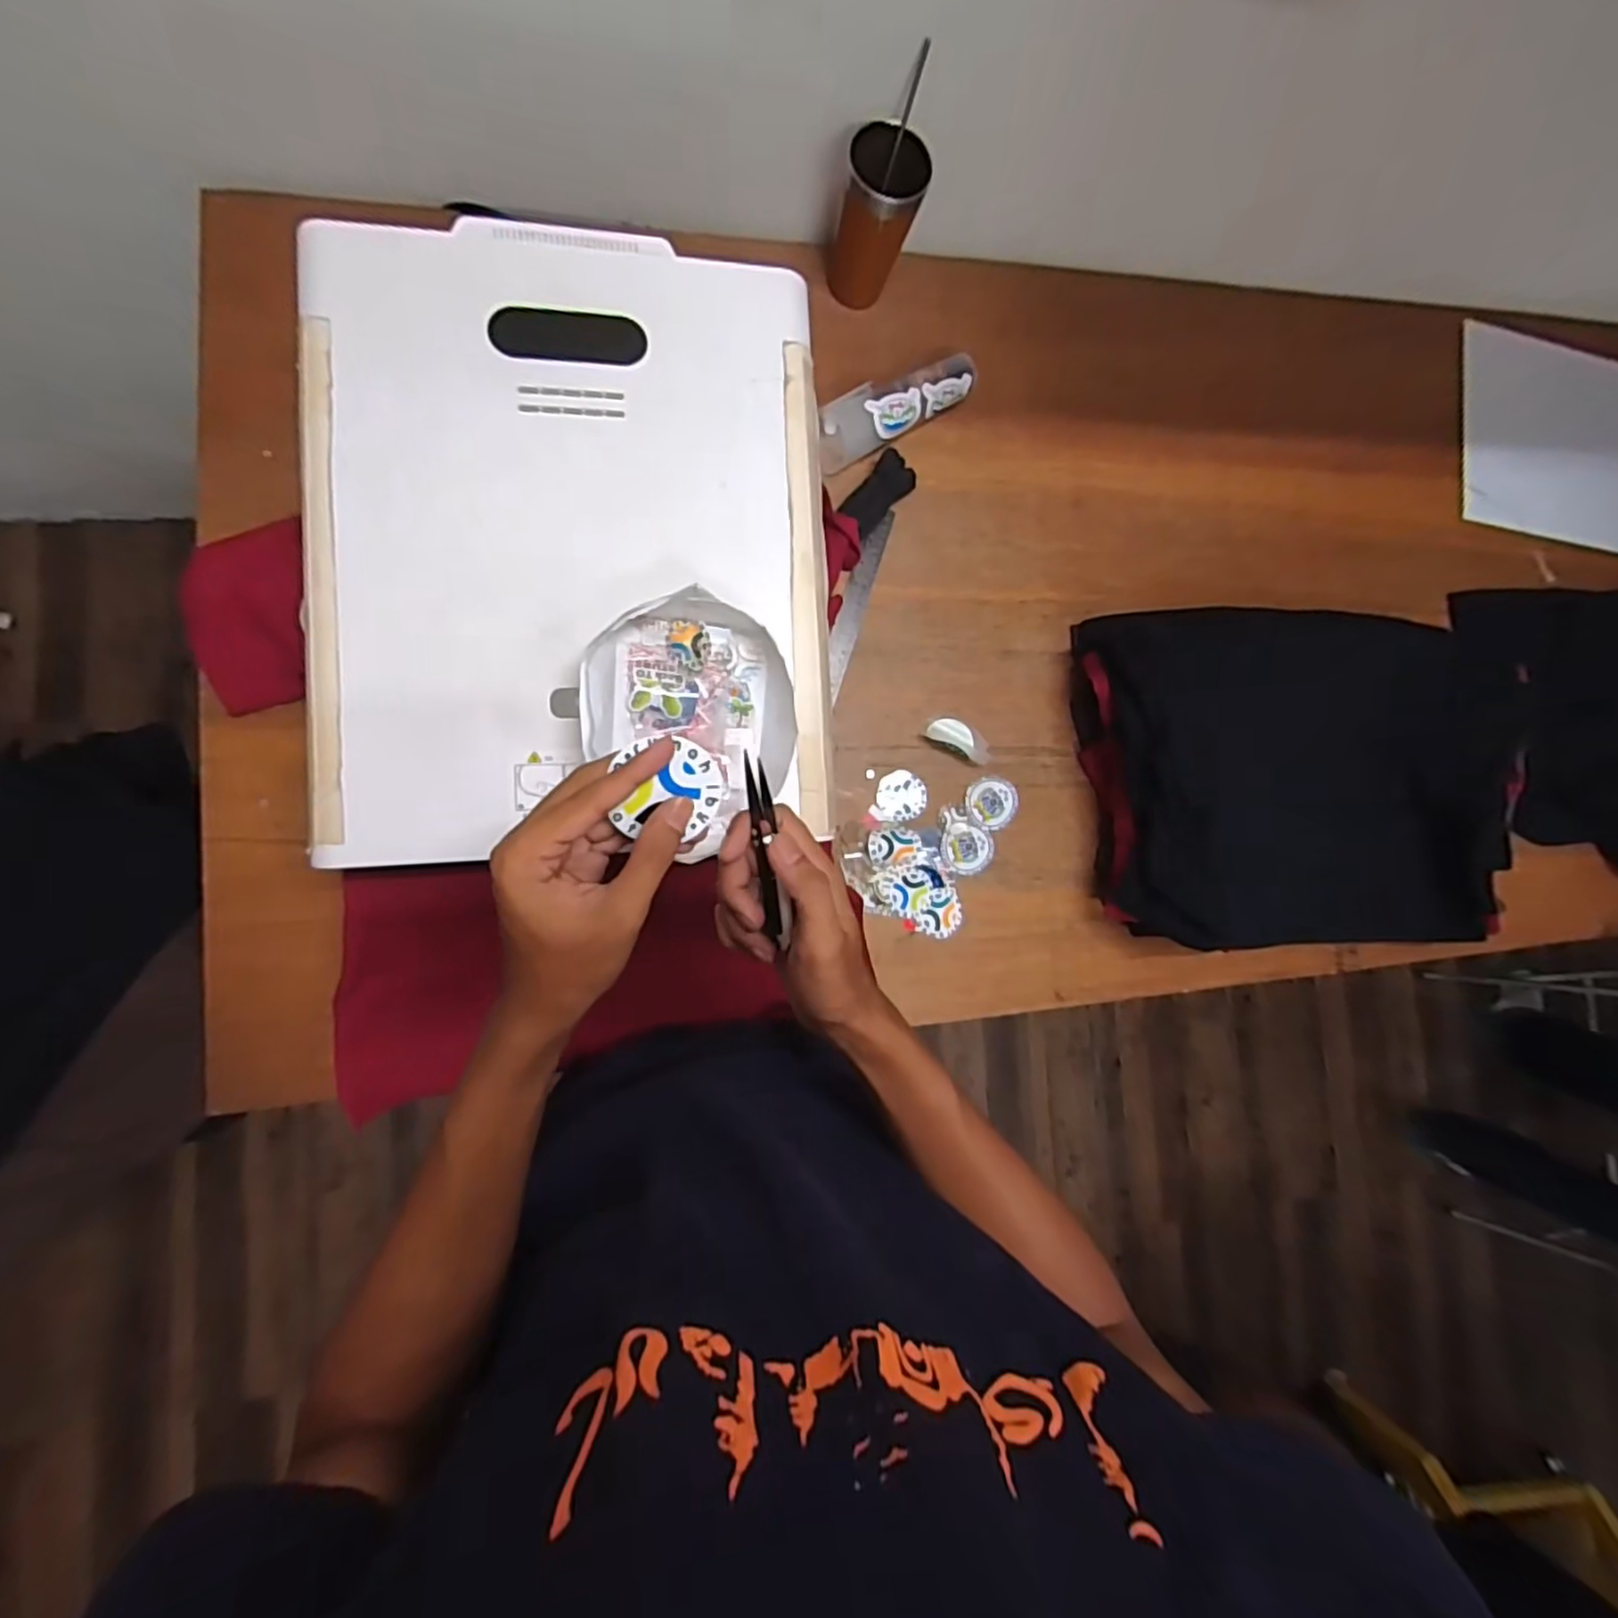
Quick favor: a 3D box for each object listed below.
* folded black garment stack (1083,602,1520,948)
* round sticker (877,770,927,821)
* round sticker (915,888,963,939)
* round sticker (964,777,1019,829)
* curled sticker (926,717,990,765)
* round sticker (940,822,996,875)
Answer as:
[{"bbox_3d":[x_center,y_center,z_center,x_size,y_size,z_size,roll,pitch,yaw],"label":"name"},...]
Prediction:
[{"bbox_3d":[0.555,-0.034,0.784,0.496,0.113,0.375,1,84,-12],"label":"folded black garment stack"},{"bbox_3d":[0.102,-0.015,0.773,0.056,0.005,0.054,1,84,-12],"label":"round sticker"},{"bbox_3d":[0.147,0.115,0.768,0.048,0.006,0.054,36,78,-7],"label":"round sticker"},{"bbox_3d":[0.206,-0.006,0.783,0.059,0.005,0.058,0,88,-5],"label":"round sticker"},{"bbox_3d":[0.171,-0.080,0.785,0.076,0.005,0.034,27,83,-3],"label":"curled sticker"},{"bbox_3d":[0.177,0.044,0.778,0.060,0.004,0.057,1,84,-12],"label":"round sticker"}]

